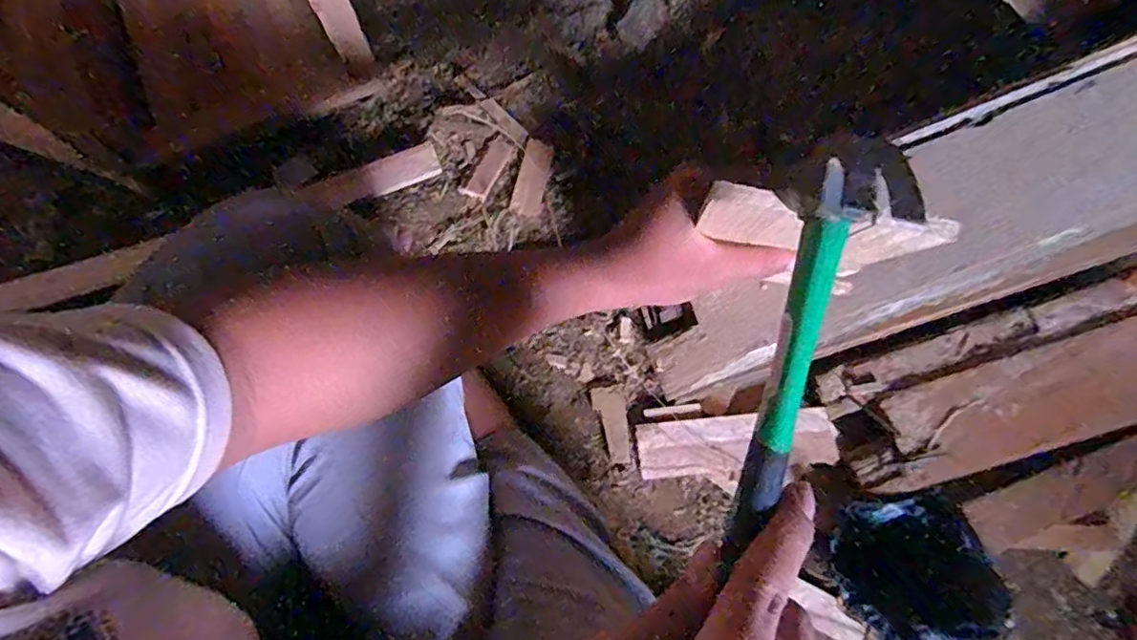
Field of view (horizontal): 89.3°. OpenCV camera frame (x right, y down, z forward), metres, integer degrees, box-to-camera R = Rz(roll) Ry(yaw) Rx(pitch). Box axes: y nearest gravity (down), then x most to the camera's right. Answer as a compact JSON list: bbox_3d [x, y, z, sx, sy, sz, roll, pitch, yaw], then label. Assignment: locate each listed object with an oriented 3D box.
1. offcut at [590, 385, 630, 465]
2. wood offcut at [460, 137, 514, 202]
[{"bbox_3d":[0.048,0.109,0.600,0.032,0.005,0.079,-13,78,-3],"label":"offcut"},{"bbox_3d":[-0.093,-0.178,0.672,0.031,0.004,0.083,27,78,5],"label":"wood offcut"}]

